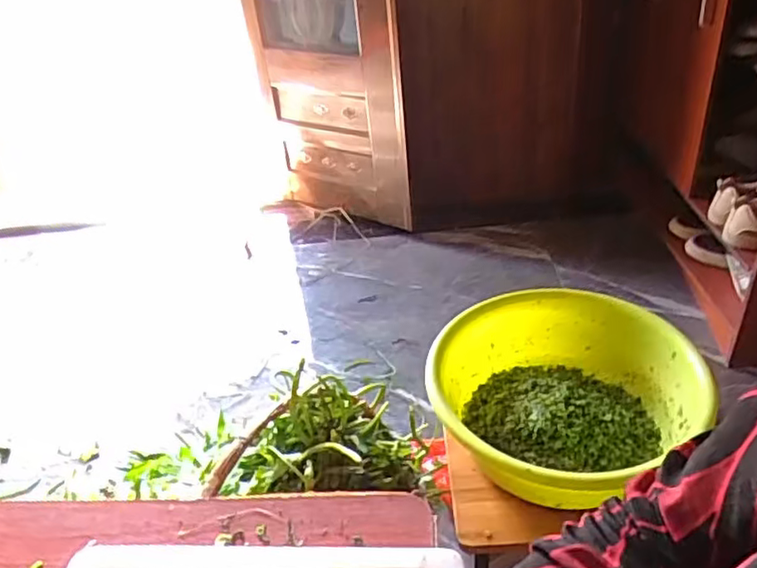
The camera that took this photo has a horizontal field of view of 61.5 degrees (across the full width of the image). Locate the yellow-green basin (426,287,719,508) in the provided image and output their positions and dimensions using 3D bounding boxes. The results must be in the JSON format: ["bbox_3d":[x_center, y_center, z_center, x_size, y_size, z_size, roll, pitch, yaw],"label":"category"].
[{"bbox_3d":[0.252,0.151,0.899,0.343,0.140,0.394,-3,36,5],"label":"yellow-green basin"}]

